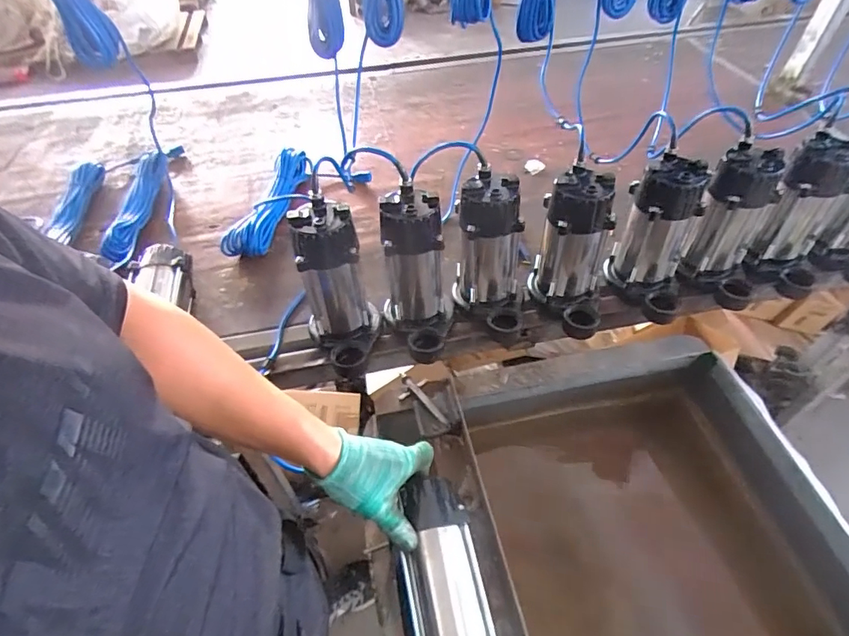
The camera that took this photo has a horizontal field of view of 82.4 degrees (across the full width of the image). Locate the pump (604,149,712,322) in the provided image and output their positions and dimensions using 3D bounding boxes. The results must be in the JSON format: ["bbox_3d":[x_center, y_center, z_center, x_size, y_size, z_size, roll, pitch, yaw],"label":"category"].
[{"bbox_3d":[0.381,-0.124,0.790,0.117,0.232,0.118,11,50,11],"label":"pump"}]

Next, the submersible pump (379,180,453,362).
[{"bbox_3d":[-0.006,-0.061,0.748,0.107,0.229,0.154,-11,50,-8],"label":"submersible pump"}]

